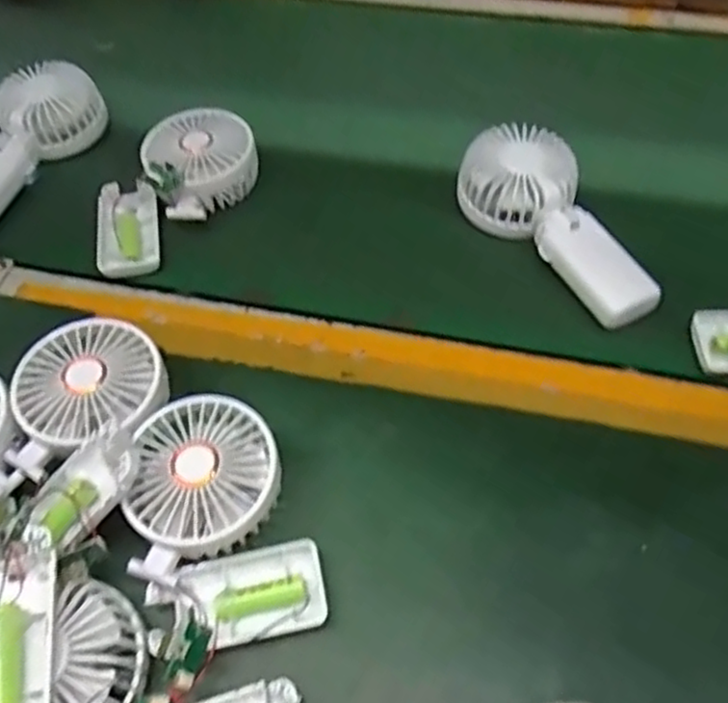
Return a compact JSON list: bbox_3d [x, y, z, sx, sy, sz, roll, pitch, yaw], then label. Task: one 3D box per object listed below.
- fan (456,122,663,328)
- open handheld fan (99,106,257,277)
[{"bbox_3d":[0.138,-0.094,0.510,0.083,0.036,0.172,-22,57,-12],"label":"fan"},{"bbox_3d":[-0.157,-0.131,0.556,0.082,0.040,0.155,33,63,23],"label":"open handheld fan"}]

